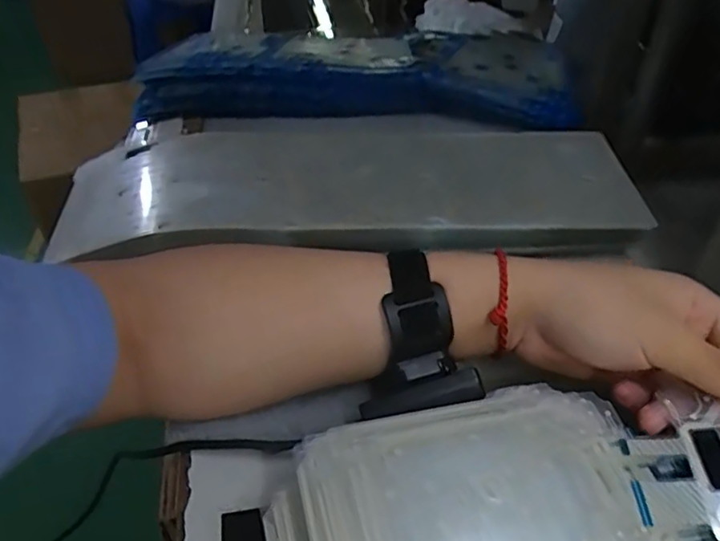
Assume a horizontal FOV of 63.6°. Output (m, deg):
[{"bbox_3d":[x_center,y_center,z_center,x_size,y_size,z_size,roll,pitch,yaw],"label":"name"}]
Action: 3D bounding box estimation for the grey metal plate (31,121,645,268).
[{"bbox_3d":[-0.009,-0.061,0.454,0.425,0.047,0.140,-2,49,-4],"label":"grey metal plate"}]

